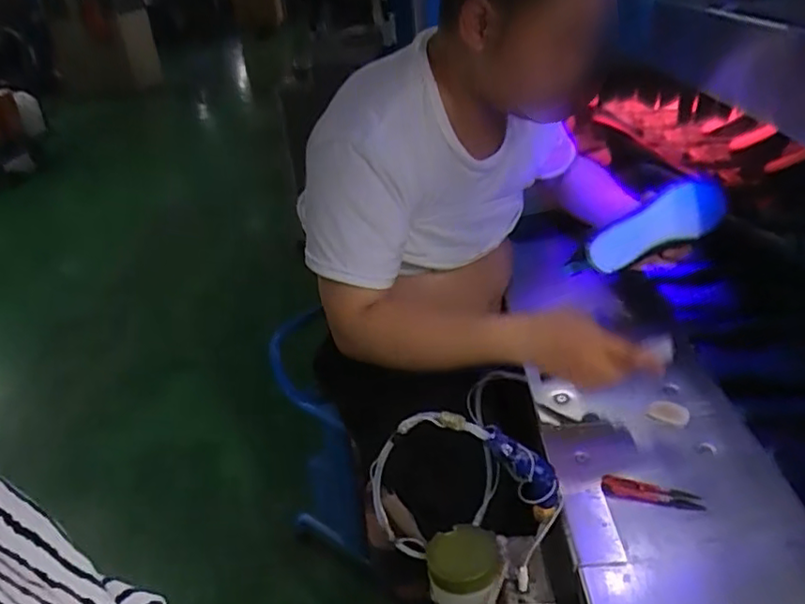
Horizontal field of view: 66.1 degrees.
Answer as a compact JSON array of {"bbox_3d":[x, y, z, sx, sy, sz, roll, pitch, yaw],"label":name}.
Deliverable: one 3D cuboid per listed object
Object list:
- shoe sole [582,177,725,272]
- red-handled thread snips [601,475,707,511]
[{"bbox_3d":[0.355,-0.105,0.854,0.210,0.073,0.028,-26,4,-2],"label":"shoe sole"},{"bbox_3d":[0.263,0.205,0.656,0.100,0.013,0.023,6,32,17],"label":"red-handled thread snips"}]

